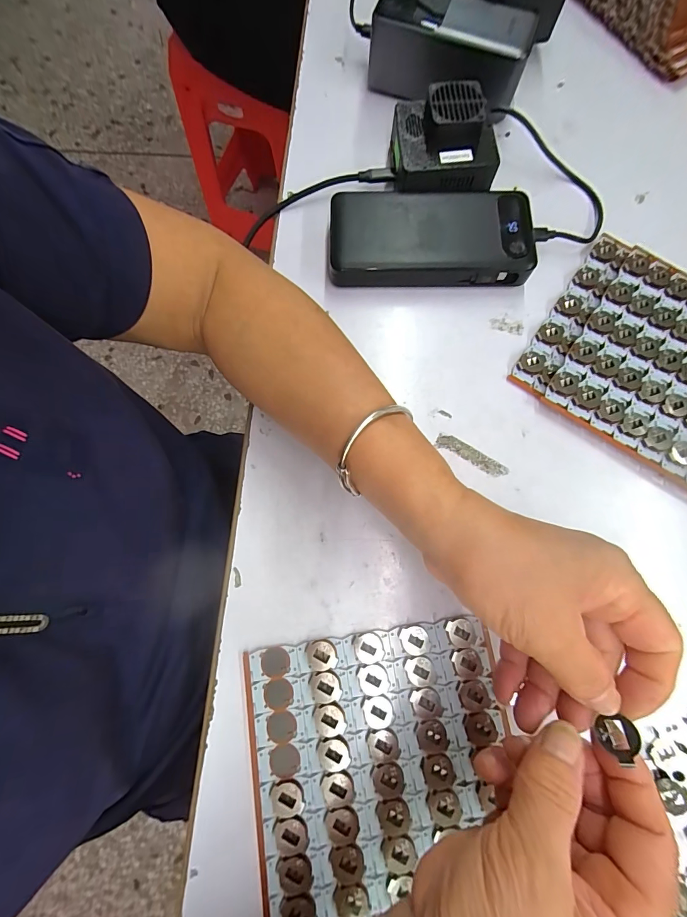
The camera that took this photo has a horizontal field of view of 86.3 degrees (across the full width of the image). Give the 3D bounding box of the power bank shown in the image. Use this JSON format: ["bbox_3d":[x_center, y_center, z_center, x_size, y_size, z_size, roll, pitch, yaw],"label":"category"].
[{"bbox_3d":[0.070,-0.176,0.296,0.158,0.029,0.072,0,76,-1],"label":"power bank"}]

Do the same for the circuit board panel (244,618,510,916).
[{"bbox_3d":[0.031,0.233,0.209,0.153,0.006,0.247,-8,76,-3],"label":"circuit board panel"}]

